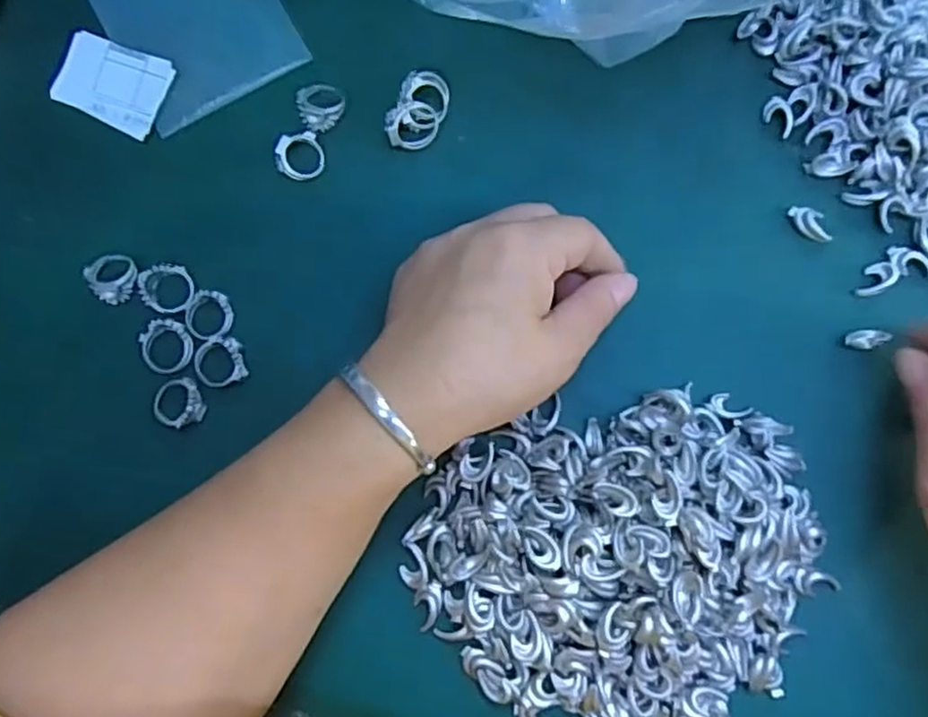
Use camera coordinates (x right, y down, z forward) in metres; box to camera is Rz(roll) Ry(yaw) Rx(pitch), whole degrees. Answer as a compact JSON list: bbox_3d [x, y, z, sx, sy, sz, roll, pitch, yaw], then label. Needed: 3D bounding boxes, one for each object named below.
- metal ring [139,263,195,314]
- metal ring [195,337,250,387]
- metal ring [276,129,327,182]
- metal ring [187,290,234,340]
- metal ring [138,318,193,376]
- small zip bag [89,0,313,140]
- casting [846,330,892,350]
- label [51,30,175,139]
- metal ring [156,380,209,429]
[{"bbox_3d":[-0.134,-0.032,0.312,0.027,0.005,0.022,10,81,3],"label":"metal ring"},{"bbox_3d":[-0.109,0.001,0.308,0.021,0.007,0.021,0,81,2],"label":"metal ring"},{"bbox_3d":[-0.075,-0.092,0.320,0.022,0.004,0.021,-3,100,-19],"label":"metal ring"},{"bbox_3d":[-0.114,-0.019,0.311,0.019,0.007,0.021,9,81,3],"label":"metal ring"},{"bbox_3d":[-0.131,-0.006,0.306,0.021,0.007,0.023,0,81,2],"label":"metal ring"},{"bbox_3d":[-0.135,-0.174,0.332,0.078,0.004,0.119,-29,81,-3],"label":"small zip bag"},{"bbox_3d":[0.176,-0.009,0.304,0.019,0.005,0.008,-14,82,1],"label":"casting"},{"bbox_3d":[-0.164,-0.129,0.326,0.051,0.004,0.038,26,83,6],"label":"label"},{"bbox_3d":[-0.125,0.019,0.306,0.019,0.008,0.021,-19,81,-1],"label":"metal ring"}]

